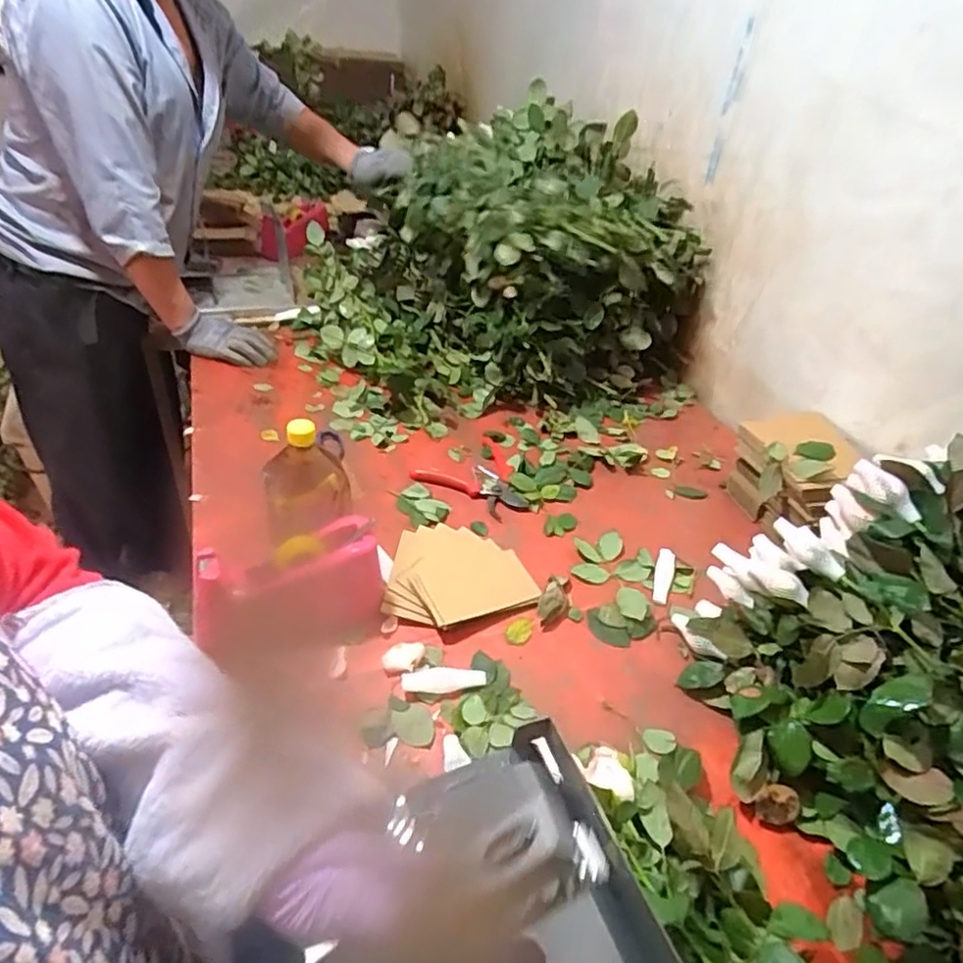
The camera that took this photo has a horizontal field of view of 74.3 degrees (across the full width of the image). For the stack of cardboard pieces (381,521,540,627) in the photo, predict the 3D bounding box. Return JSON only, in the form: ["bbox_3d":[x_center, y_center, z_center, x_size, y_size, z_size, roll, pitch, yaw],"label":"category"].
[{"bbox_3d":[-0.023,0.115,0.811,0.179,0.035,0.172,5,40,4],"label":"stack of cardboard pieces"}]

